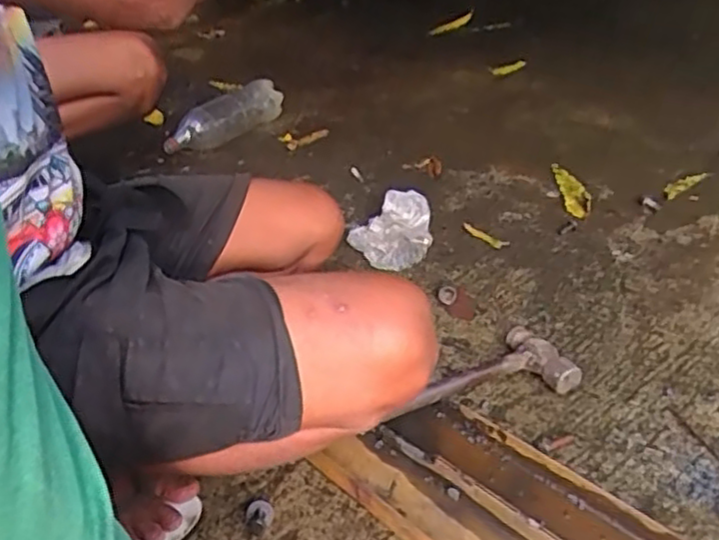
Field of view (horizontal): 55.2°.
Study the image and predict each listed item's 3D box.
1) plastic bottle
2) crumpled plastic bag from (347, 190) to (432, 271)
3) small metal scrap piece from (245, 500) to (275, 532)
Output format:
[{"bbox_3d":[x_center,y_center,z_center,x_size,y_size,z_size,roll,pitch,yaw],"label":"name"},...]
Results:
[{"bbox_3d":[-0.283,-0.322,1.486,0.094,0.096,0.290,17,40,30],"label":"plastic bottle"},{"bbox_3d":[0.050,-0.066,1.095,0.133,0.067,0.116,-3,34,-1],"label":"crumpled plastic bag"},{"bbox_3d":[-0.103,0.253,0.711,0.028,0.012,0.031,-17,37,-21],"label":"small metal scrap piece"}]

